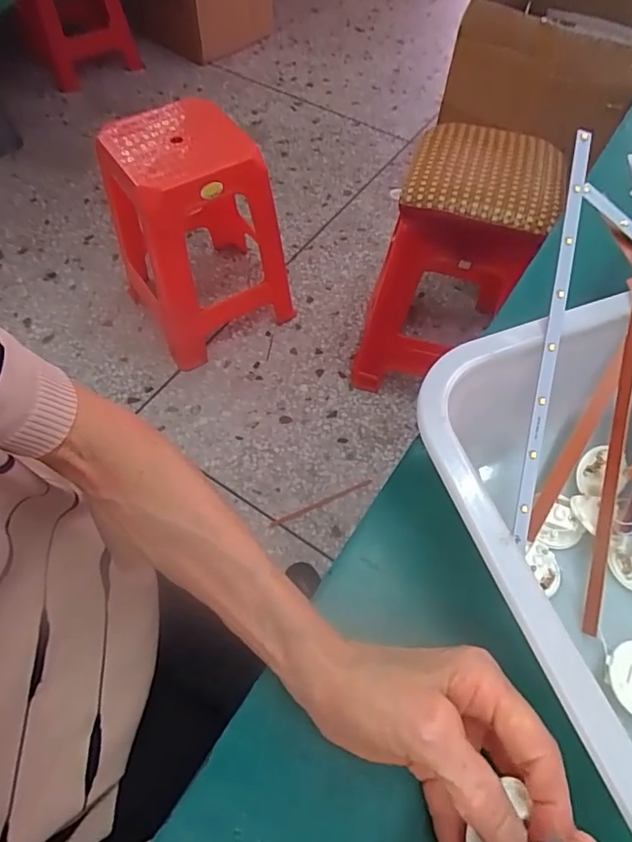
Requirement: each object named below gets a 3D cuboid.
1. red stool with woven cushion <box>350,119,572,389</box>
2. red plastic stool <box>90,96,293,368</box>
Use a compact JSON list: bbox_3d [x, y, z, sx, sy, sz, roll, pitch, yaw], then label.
[{"bbox_3d":[0.287,-0.313,1.099,0.276,0.496,0.309,20,60,10],"label":"red stool with woven cushion"},{"bbox_3d":[-0.278,-0.425,1.205,0.324,0.472,0.312,-30,64,-18],"label":"red plastic stool"}]

